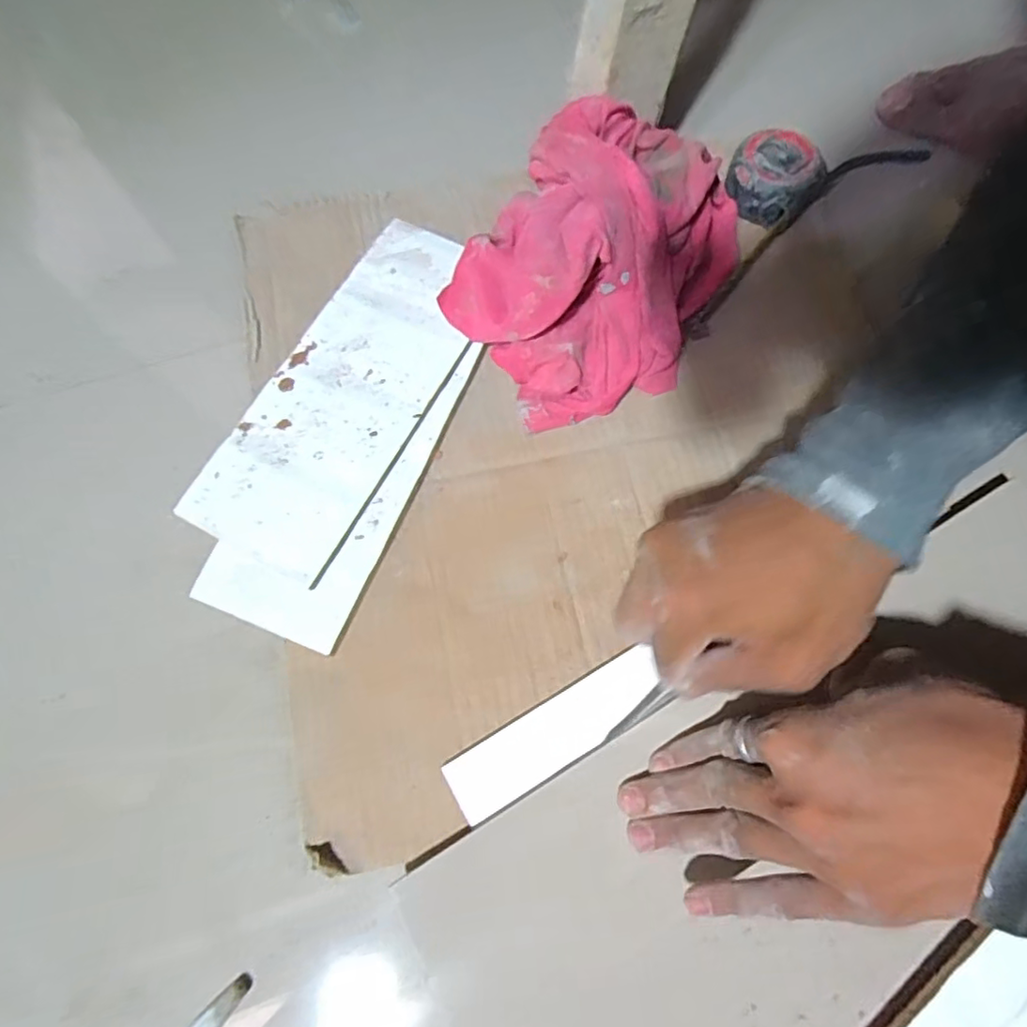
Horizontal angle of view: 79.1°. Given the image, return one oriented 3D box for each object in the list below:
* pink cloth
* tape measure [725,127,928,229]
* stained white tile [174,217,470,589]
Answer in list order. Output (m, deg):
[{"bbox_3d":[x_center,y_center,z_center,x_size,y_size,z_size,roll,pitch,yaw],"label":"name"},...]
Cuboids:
[{"bbox_3d":[0.068,-0.160,0.383,0.211,0.107,0.135,-30,73,-9],"label":"pink cloth"},{"bbox_3d":[0.225,-0.256,0.445,0.151,0.035,0.057,-28,72,-9],"label":"tape measure"},{"bbox_3d":[-0.101,-0.081,0.396,0.096,0.005,0.243,28,75,9],"label":"stained white tile"}]

